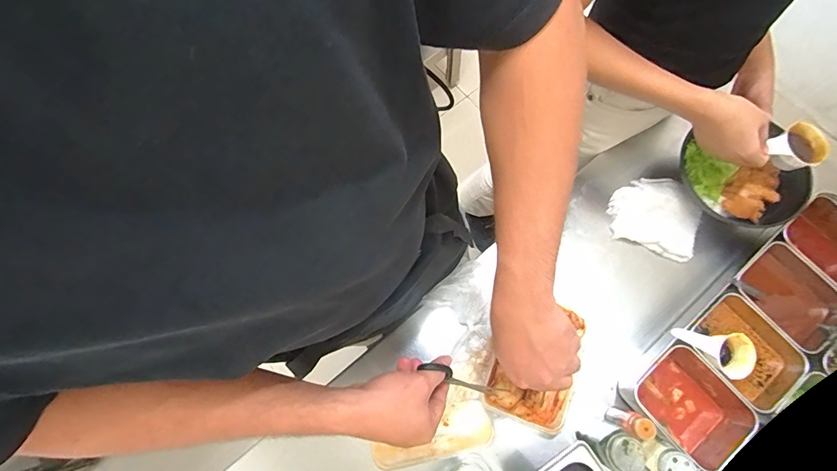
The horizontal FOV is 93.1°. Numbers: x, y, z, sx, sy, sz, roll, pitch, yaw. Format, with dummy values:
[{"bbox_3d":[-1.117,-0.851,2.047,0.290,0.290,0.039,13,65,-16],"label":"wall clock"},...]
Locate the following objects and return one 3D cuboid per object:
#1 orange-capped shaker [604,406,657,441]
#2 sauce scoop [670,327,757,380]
[{"bbox_3d":[0.269,0.240,0.510,0.025,0.089,0.026,0,74,1],"label":"orange-capped shaker"},{"bbox_3d":[0.389,0.145,0.524,0.120,0.034,0.053,26,75,-11],"label":"sauce scoop"}]

